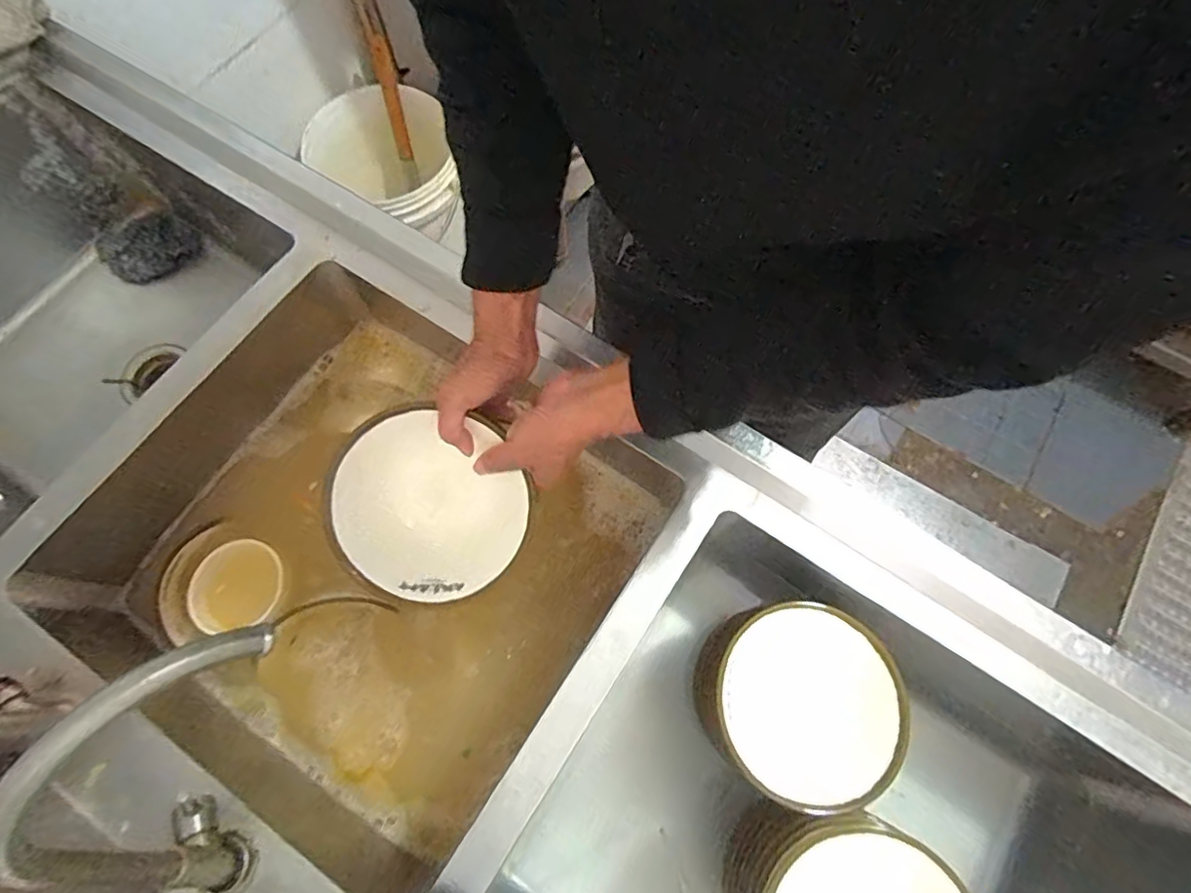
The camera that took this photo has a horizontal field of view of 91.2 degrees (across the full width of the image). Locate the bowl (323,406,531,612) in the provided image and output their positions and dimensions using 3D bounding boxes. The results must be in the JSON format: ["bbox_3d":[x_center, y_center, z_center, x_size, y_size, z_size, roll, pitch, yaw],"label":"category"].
[{"bbox_3d":[-0.148,0.051,0.527,0.176,0.068,0.176,0,90,-15],"label":"bowl"}]

